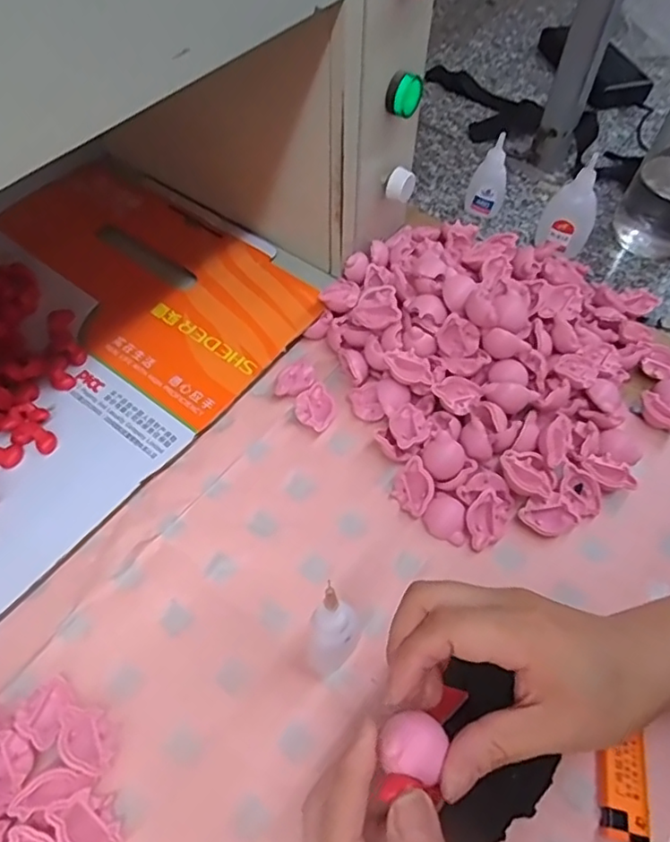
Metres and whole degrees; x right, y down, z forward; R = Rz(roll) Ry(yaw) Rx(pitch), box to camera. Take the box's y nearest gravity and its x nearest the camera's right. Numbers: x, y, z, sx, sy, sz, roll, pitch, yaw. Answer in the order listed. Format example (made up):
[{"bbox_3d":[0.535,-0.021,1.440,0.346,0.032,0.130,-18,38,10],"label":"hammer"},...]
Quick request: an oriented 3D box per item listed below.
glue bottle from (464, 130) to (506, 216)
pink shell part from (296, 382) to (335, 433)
[{"bbox_3d":[0.146,-0.229,0.555,0.035,0.077,0.016,16,62,6],"label":"glue bottle"},{"bbox_3d":[-0.014,-0.008,0.432,0.027,0.015,0.031,-34,66,-22],"label":"pink shell part"}]

